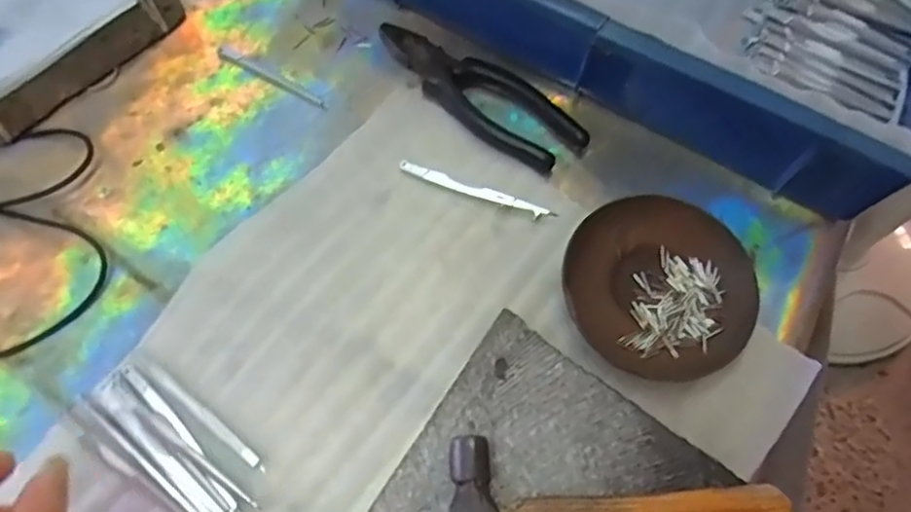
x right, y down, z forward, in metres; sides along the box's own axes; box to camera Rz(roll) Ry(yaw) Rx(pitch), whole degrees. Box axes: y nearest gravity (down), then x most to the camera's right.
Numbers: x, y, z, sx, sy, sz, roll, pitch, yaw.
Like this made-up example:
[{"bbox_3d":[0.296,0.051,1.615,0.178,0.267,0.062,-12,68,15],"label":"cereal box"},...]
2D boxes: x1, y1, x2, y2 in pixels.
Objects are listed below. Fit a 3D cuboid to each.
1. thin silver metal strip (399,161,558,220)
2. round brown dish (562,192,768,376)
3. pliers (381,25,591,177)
[{"bbox_3d":[0.014,-0.044,0.406,0.105,0.007,0.010,21,69,6],"label":"thin silver metal strip"},{"bbox_3d":[0.126,0.019,0.384,0.116,0.016,0.109,1,68,-2],"label":"round brown dish"},{"bbox_3d":[0.015,-0.114,0.431,0.162,0.016,0.046,37,71,12],"label":"pliers"}]

